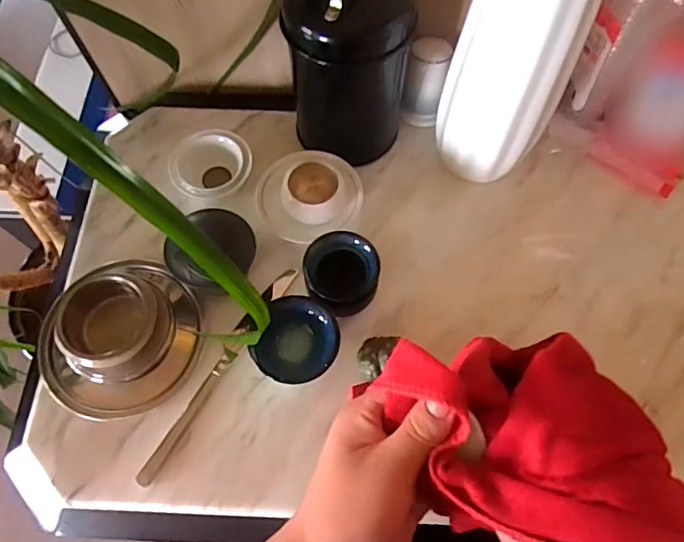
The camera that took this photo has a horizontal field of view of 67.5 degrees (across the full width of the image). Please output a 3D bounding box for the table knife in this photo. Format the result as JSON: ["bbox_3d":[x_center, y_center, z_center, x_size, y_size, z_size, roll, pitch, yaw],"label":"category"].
[{"bbox_3d":[-0.103,0.080,0.428,0.017,0.007,0.207,30,72,13],"label":"table knife"}]

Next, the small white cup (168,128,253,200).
[{"bbox_3d":[-0.122,-0.095,0.484,0.067,0.050,0.064,-1,68,2],"label":"small white cup"}]

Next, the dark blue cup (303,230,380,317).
[{"bbox_3d":[0.000,0.005,0.425,0.057,0.060,0.054,0,68,0],"label":"dark blue cup"}]

